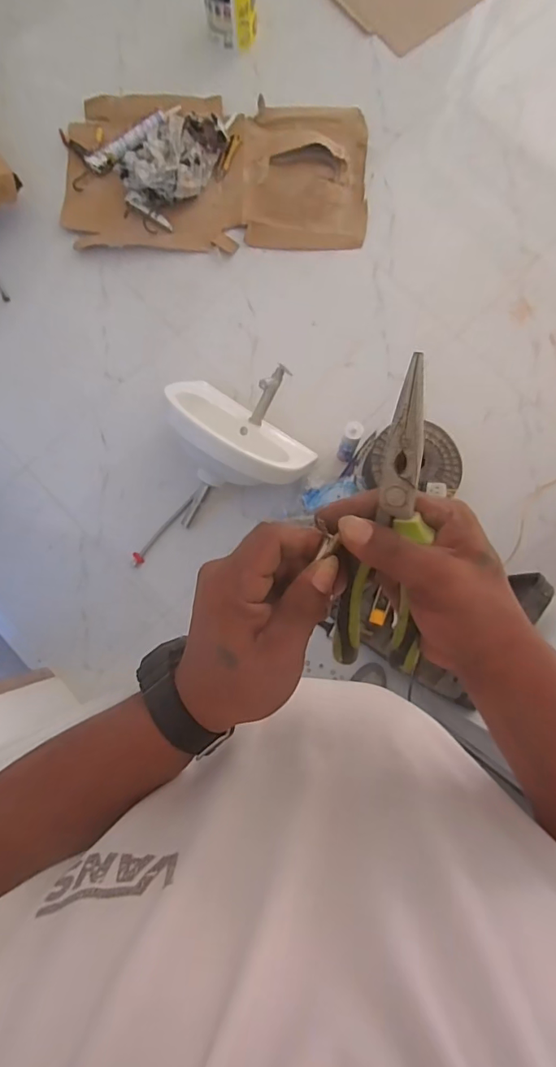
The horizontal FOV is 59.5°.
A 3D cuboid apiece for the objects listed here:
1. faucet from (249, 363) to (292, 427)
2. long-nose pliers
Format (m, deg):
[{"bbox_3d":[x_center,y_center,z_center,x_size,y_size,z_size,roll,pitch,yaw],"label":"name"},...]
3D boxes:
[{"bbox_3d":[-0.031,-0.371,1.319,0.039,0.168,0.112,38,39,8],"label":"faucet"},{"bbox_3d":[0.066,0.004,0.282,0.048,0.023,0.196,2,119,0],"label":"long-nose pliers"}]

